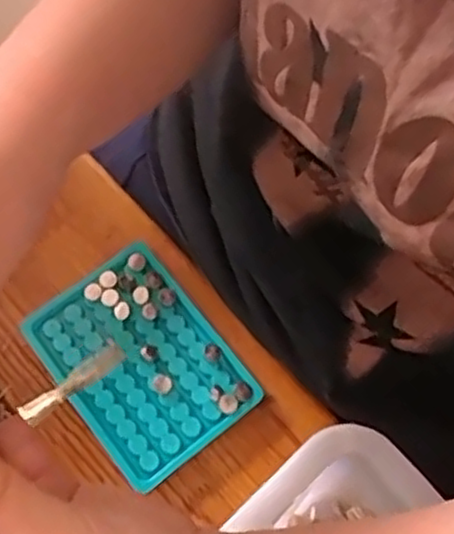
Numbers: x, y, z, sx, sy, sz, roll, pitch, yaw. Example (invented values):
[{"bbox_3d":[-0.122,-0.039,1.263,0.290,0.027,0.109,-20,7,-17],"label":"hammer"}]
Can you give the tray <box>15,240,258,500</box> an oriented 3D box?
[{"bbox_3d":[-0.054,0.057,0.445,0.095,0.010,0.130,-37,73,-13],"label":"tray"}]

